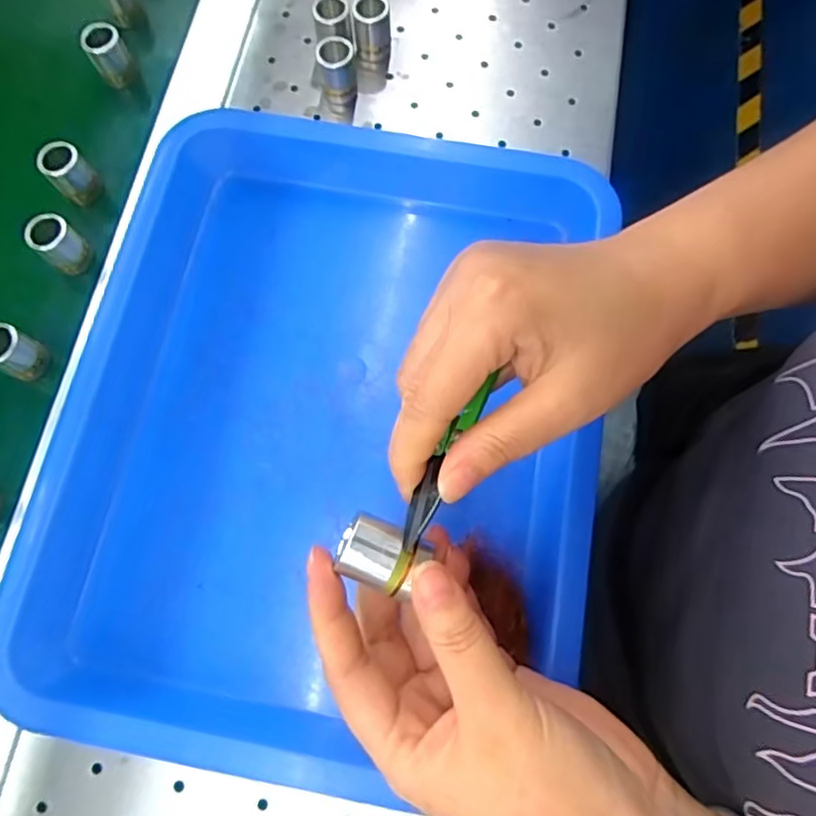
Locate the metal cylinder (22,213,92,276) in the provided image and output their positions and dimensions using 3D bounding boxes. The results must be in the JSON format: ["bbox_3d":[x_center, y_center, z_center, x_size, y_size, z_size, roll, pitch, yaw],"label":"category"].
[{"bbox_3d":[-0.202,-0.095,0.351,0.018,0.033,0.022,39,78,12],"label":"metal cylinder"}]

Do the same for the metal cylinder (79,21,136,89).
[{"bbox_3d":[-0.193,-0.228,0.393,0.022,0.035,0.019,-36,75,-9],"label":"metal cylinder"}]

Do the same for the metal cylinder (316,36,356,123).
[{"bbox_3d":[-0.043,-0.206,0.375,0.022,0.033,0.024,-3,73,1],"label":"metal cylinder"}]

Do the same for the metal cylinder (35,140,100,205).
[{"bbox_3d":[-0.204,-0.142,0.368,0.018,0.038,0.022,42,79,13],"label":"metal cylinder"}]

